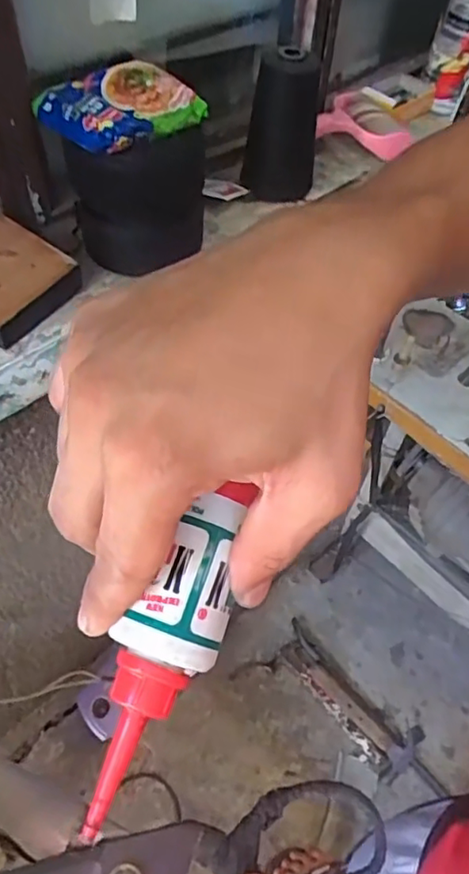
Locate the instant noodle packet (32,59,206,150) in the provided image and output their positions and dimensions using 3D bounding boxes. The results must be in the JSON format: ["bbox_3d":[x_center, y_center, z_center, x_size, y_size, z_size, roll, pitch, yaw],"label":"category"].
[{"bbox_3d":[-0.103,-0.300,0.528,0.115,0.028,0.103,-31,61,-24],"label":"instant noodle packet"}]

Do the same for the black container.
[{"bbox_3d":[-0.092,-0.236,0.573,0.126,0.109,0.099,-1,53,-4],"label":"black container"}]

